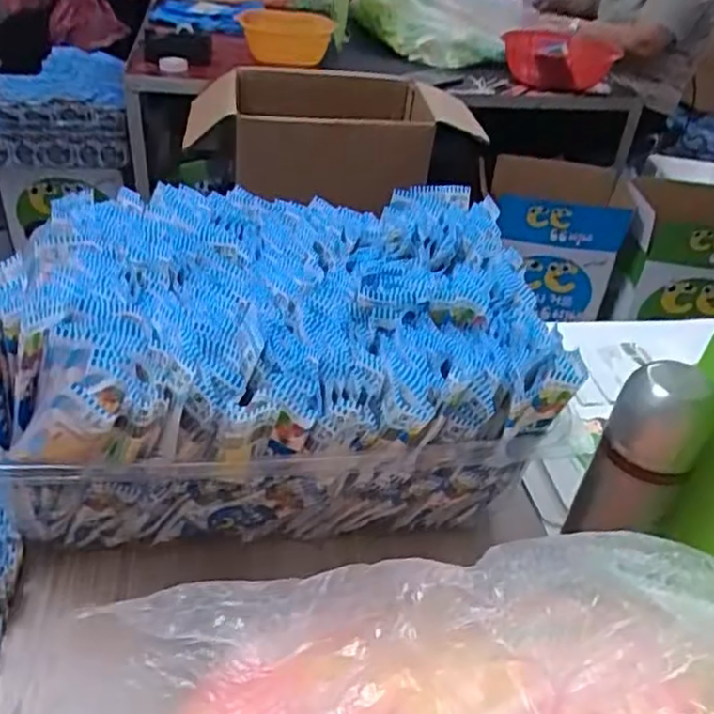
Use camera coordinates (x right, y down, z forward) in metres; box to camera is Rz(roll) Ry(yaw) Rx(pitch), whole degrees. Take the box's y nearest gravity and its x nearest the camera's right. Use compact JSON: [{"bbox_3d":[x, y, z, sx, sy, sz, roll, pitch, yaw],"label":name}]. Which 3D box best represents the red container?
[{"bbox_3d":[0.490,-0.732,1.696,0.227,0.102,0.226,5,37,-2],"label":"red container"}]

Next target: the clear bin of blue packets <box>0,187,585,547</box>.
[{"bbox_3d":[-0.079,-0.005,0.601,0.434,0.172,0.311,-3,38,-12],"label":"clear bin of blue packets"}]

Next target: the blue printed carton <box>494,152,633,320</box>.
[{"bbox_3d":[0.479,-0.325,1.712,0.303,0.242,0.348,8,37,3],"label":"blue printed carton"}]

